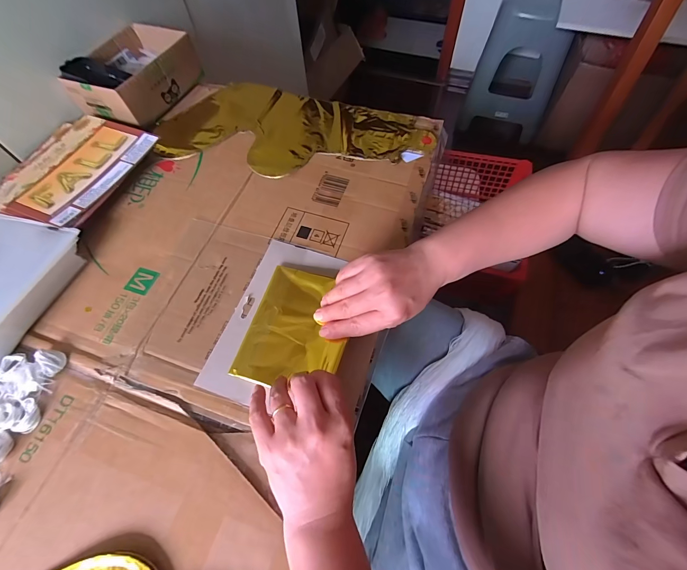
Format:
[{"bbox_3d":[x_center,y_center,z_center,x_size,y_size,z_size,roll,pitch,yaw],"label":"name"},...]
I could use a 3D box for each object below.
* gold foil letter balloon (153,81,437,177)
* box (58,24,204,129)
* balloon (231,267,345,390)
[{"bbox_3d":[-0.081,-0.244,0.503,0.416,0.013,0.189,14,64,11],"label":"gold foil letter balloon"},{"bbox_3d":[-0.354,-0.362,0.548,0.145,0.064,0.195,21,65,14],"label":"box"},{"bbox_3d":[-0.048,0.045,0.352,0.105,0.013,0.133,13,63,10],"label":"balloon"}]

